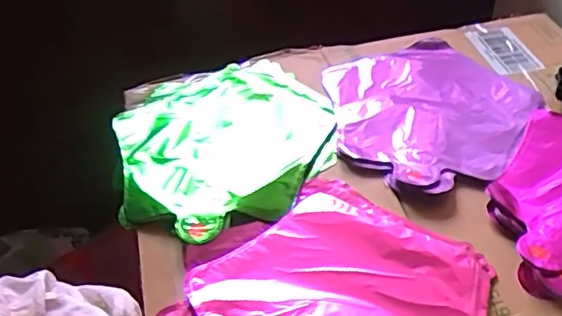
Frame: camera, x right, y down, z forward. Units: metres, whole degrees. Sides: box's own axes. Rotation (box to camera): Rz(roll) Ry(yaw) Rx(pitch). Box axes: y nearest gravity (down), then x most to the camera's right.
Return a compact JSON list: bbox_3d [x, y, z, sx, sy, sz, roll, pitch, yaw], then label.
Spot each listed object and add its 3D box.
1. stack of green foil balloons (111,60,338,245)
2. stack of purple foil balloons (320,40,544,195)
[{"bbox_3d":[-0.060,-0.014,0.644,0.240,0.045,0.264,-16,46,-12],"label":"stack of green foil balloons"},{"bbox_3d":[0.170,-0.060,0.652,0.231,0.014,0.236,-13,45,-10],"label":"stack of purple foil balloons"}]

